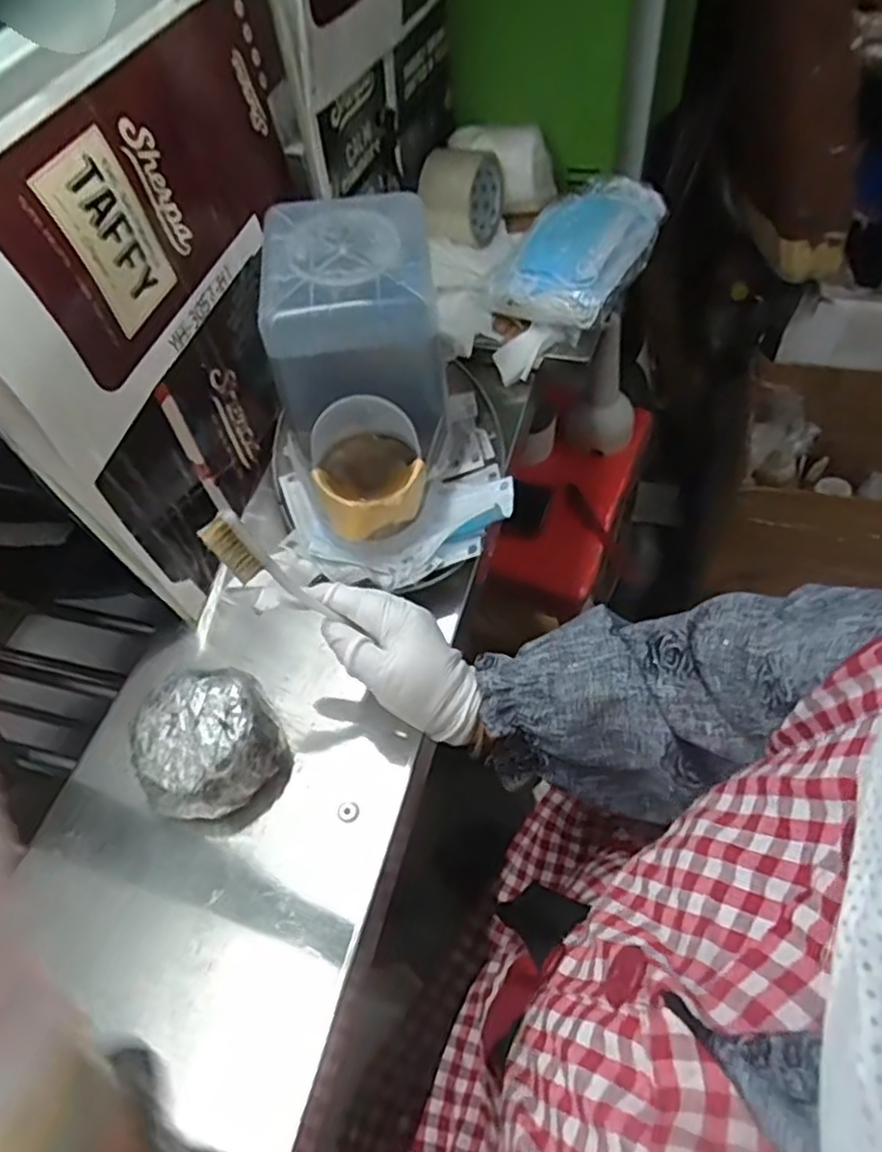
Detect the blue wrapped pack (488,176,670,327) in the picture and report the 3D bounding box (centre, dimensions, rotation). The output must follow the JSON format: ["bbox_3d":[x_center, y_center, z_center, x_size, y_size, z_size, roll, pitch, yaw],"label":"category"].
[{"bbox_3d":[0.139,-0.334,0.734,0.134,0.051,0.198,20,57,20],"label":"blue wrapped pack"}]

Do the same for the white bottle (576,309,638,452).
[{"bbox_3d":[0.211,-0.241,0.898,0.079,0.172,0.060,11,55,14],"label":"white bottle"}]

